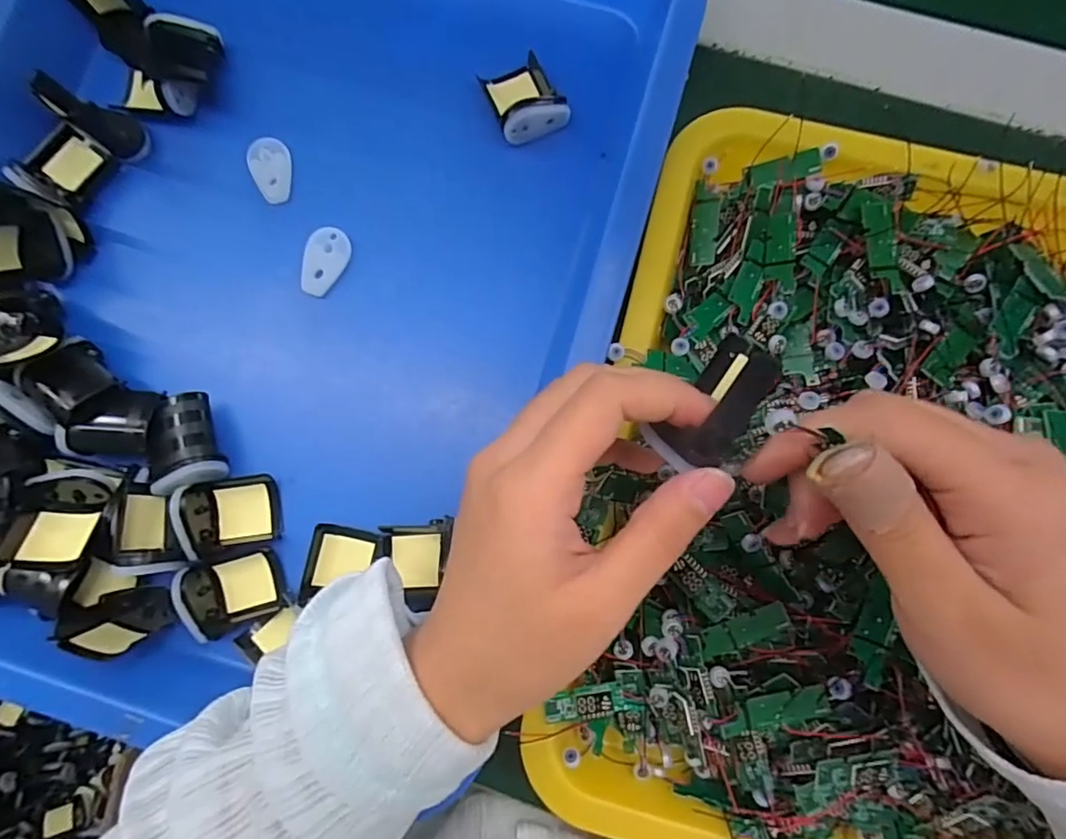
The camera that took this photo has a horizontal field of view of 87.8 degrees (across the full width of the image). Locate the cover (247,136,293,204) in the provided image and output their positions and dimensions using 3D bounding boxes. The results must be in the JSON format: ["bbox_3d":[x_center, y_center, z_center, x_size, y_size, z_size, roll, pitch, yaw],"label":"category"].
[{"bbox_3d":[-0.140,-0.133,0.295,0.021,0.005,0.035,-9,83,0],"label":"cover"}]

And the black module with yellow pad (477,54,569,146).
[{"bbox_3d":[-0.005,-0.167,0.287,0.035,0.014,0.041,-26,84,-2],"label":"black module with yellow pad"}]

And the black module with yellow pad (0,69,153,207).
[{"bbox_3d":[-0.238,-0.141,0.282,0.037,0.039,0.059,35,85,5],"label":"black module with yellow pad"}]

